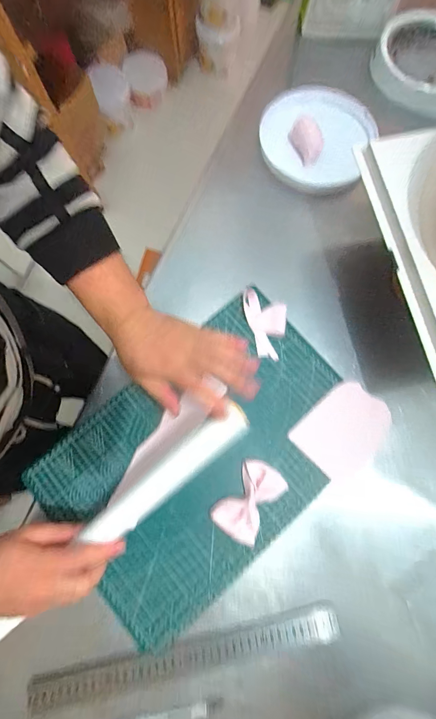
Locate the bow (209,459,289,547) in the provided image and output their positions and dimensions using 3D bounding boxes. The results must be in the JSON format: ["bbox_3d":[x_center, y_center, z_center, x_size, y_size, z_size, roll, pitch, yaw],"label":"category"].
[{"bbox_3d":[0.043,0.191,0.434,0.067,0.016,0.103,36,78,7],"label":"bow"}]

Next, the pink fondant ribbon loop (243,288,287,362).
[{"bbox_3d":[0.070,-0.054,0.490,0.065,0.022,0.102,5,76,0],"label":"pink fondant ribbon loop"}]

